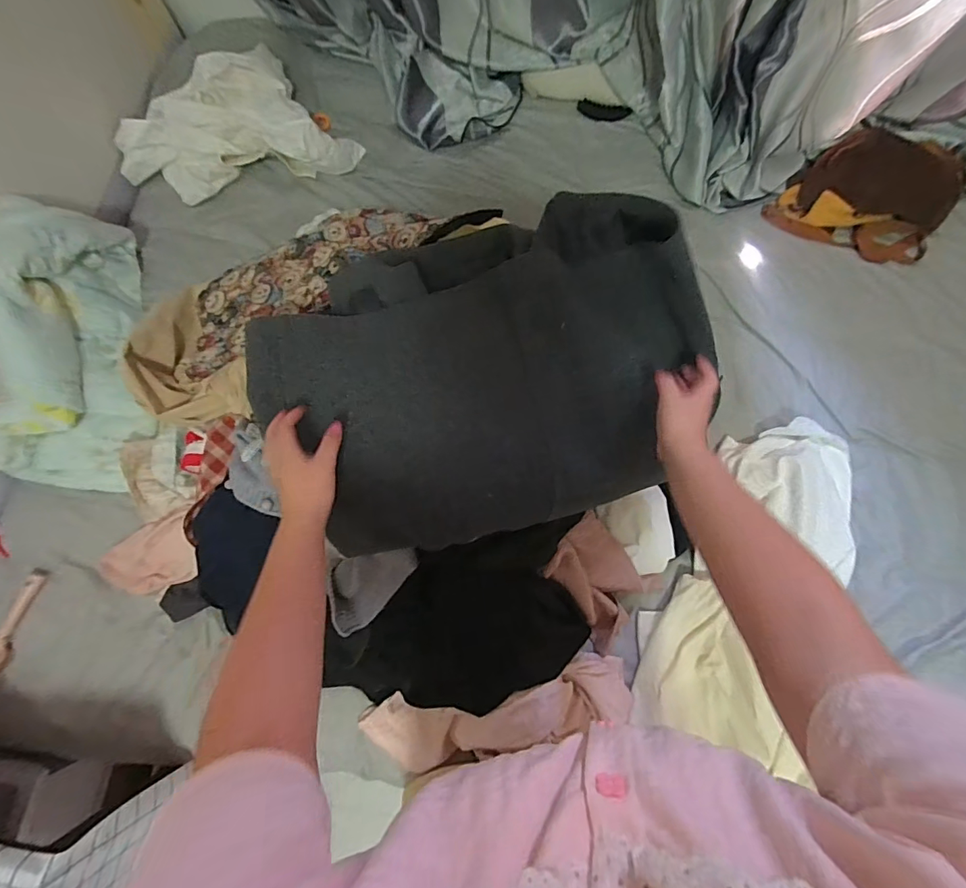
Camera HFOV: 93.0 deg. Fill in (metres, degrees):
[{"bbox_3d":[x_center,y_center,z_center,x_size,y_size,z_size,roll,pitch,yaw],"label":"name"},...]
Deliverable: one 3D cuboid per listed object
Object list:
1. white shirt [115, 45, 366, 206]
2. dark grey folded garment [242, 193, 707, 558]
[{"bbox_3d":[-0.518,-0.645,0.949,0.460,0.140,0.247,-23,78,-5],"label":"white shirt"},{"bbox_3d":[0.006,-0.112,0.573,0.548,0.128,0.446,-13,78,-3],"label":"dark grey folded garment"}]

